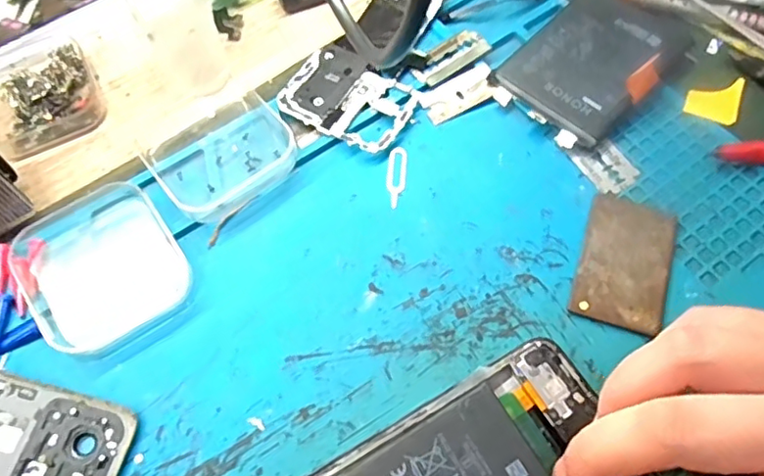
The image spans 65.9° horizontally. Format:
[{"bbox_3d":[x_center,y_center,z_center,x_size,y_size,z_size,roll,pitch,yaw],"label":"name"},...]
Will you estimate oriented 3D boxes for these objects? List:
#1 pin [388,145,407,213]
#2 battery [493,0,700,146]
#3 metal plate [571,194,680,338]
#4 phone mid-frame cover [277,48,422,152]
[{"bbox_3d":[0.007,-0.030,0.281,0.009,0.004,0.034,2,63,4],"label":"pin"},{"bbox_3d":[0.109,-0.093,0.301,0.063,0.008,0.093,38,71,19],"label":"battery"},{"bbox_3d":[0.105,0.010,0.255,0.037,0.005,0.061,18,66,11],"label":"metal plate"},{"bbox_3d":[-0.017,-0.071,0.299,0.065,0.005,0.045,28,68,16],"label":"phone mid-frame cover"}]

